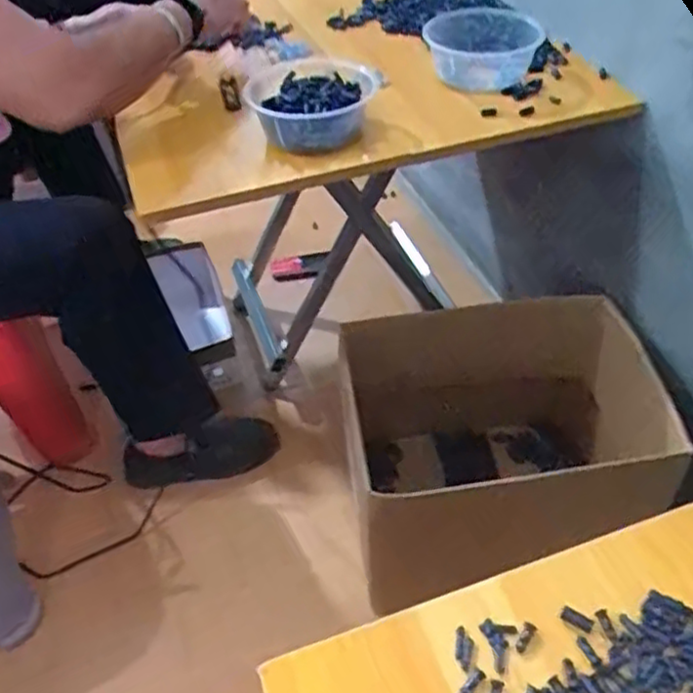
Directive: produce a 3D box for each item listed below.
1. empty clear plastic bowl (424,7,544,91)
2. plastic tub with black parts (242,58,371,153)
[{"bbox_3d":[0.176,-0.392,0.919,0.142,0.051,0.169,0,45,6],"label":"empty clear plastic bowl"},{"bbox_3d":[-0.038,-0.285,0.829,0.150,0.063,0.116,-5,45,-1],"label":"plastic tub with black parts"}]

